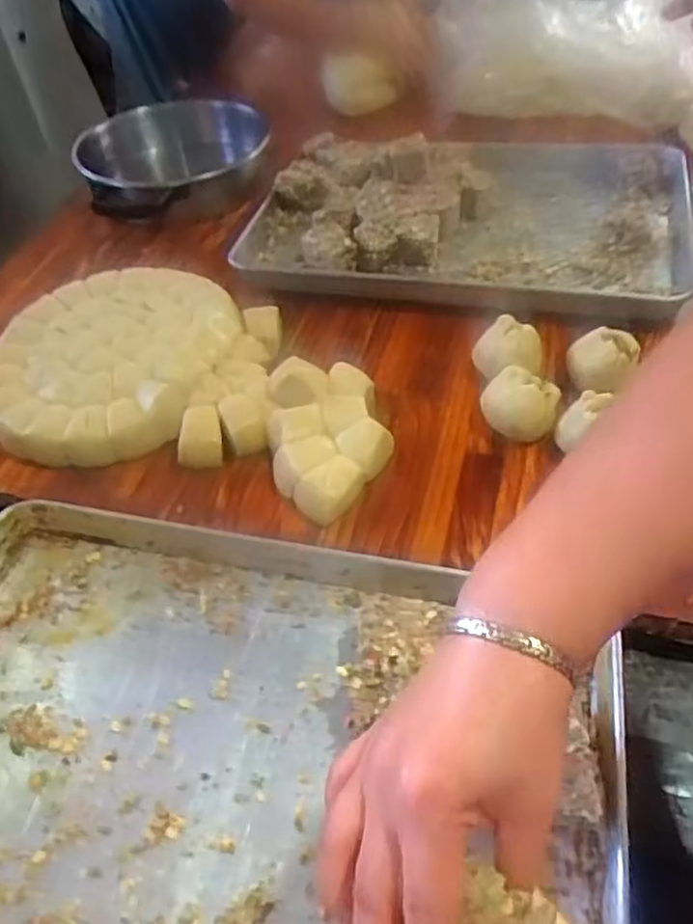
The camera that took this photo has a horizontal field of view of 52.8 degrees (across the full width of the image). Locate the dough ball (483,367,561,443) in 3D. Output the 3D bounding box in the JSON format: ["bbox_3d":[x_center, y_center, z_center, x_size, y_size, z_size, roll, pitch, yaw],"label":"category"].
[{"bbox_3d":[0.185,-0.059,0.742,0.070,0.059,0.055,24,55,25],"label":"dough ball"}]

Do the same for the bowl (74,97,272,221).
[{"bbox_3d":[-0.289,-0.496,1.183,0.296,0.119,0.283,-12,48,-4],"label":"bowl"}]

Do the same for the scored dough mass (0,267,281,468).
[{"bbox_3d":[-0.263,-0.119,0.858,0.350,0.072,0.318,-3,48,5],"label":"scored dough mass"}]

